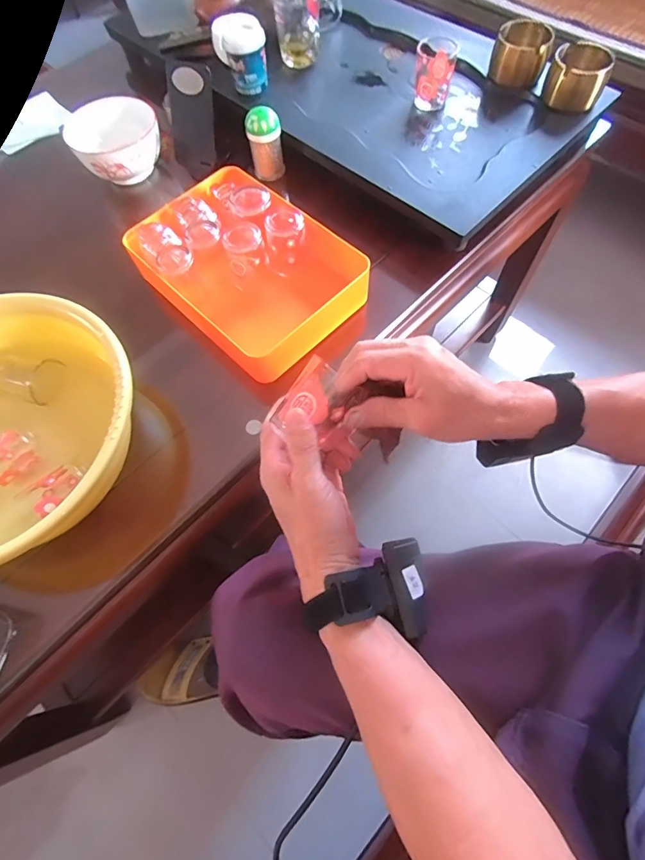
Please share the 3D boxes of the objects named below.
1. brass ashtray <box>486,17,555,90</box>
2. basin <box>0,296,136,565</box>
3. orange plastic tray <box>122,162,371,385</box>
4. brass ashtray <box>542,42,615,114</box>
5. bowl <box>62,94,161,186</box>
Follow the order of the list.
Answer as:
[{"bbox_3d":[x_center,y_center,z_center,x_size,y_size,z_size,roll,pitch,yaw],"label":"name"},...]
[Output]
[{"bbox_3d":[0.285,-0.544,0.627,0.074,0.052,0.069,15,68,9],"label":"brass ashtray"},{"bbox_3d":[-0.340,-0.003,0.455,0.272,0.089,0.281,-1,67,2],"label":"basin"},{"bbox_3d":[-0.093,-0.207,0.573,0.274,0.095,0.199,41,74,18],"label":"orange plastic tray"},{"bbox_3d":[0.352,-0.490,0.601,0.076,0.048,0.075,20,69,11],"label":"brass ashtray"},{"bbox_3d":[-0.309,-0.432,0.663,0.127,0.070,0.127,-1,67,2],"label":"bowl"}]

